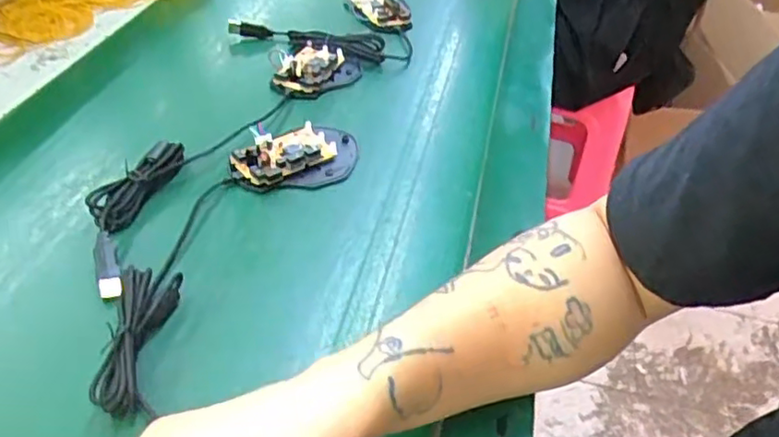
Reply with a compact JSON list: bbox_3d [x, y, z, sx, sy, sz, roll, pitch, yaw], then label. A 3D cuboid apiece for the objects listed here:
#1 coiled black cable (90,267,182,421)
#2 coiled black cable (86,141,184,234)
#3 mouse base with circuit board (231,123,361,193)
[{"bbox_3d":[-0.145,0.066,0.365,0.033,0.029,0.102,-3,43,-9],"label":"coiled black cable"},{"bbox_3d":[-0.186,-0.022,0.460,0.031,0.025,0.093,15,43,10],"label":"coiled black cable"},{"bbox_3d":[-0.076,-0.054,0.509,0.102,0.018,0.070,-8,44,-15],"label":"mouse base with circuit board"}]

